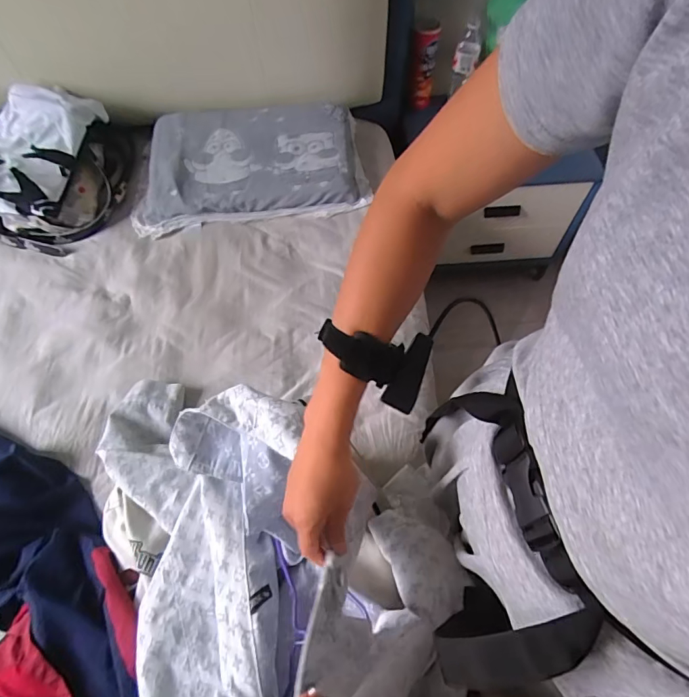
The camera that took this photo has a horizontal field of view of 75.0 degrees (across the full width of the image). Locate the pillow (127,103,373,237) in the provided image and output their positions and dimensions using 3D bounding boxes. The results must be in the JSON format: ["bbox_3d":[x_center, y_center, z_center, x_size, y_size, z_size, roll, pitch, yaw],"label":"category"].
[{"bbox_3d":[-0.240,-0.466,1.120,0.560,0.136,0.301,-5,61,-2],"label":"pillow"}]

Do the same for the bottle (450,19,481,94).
[{"bbox_3d":[0.328,-0.788,1.218,0.064,0.169,0.048,20,63,12],"label":"bottle"}]

